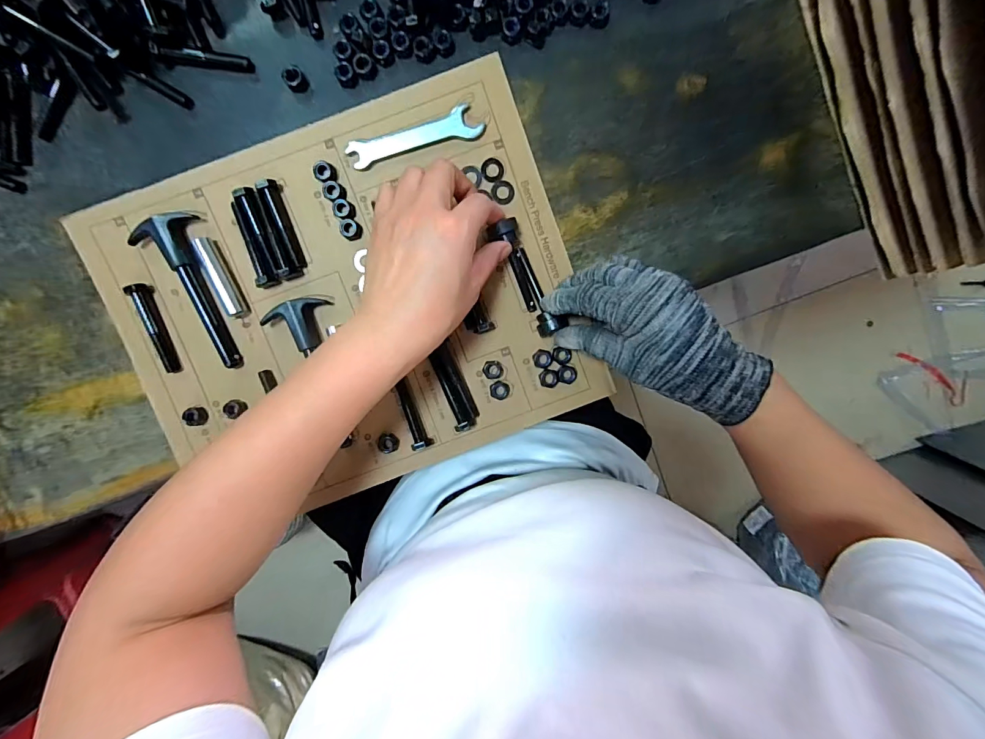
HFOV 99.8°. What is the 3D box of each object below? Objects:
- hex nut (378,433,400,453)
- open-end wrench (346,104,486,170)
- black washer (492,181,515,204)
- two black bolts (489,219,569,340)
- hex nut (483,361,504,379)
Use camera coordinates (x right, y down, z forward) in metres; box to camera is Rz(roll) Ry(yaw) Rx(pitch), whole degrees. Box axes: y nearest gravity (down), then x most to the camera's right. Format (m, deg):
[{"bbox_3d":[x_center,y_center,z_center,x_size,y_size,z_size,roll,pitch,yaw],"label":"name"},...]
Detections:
[{"bbox_3d":[-0.091,0.066,0.364,0.018,0.004,0.016,4,96,-3],"label":"hex nut"},{"bbox_3d":[-0.065,-0.195,0.349,0.113,0.009,0.027,-15,97,-1],"label":"open-end wrench"},{"bbox_3d":[0.009,-0.152,0.353,0.019,0.004,0.018,15,95,-4],"label":"black washer"},{"bbox_3d":[0.030,-0.077,0.351,0.025,0.021,0.100,-25,92,0],"label":"two black bolts"},{"bbox_3d":[0.001,0.001,0.365,0.017,0.005,0.016,1,96,-3],"label":"hex nut"}]

